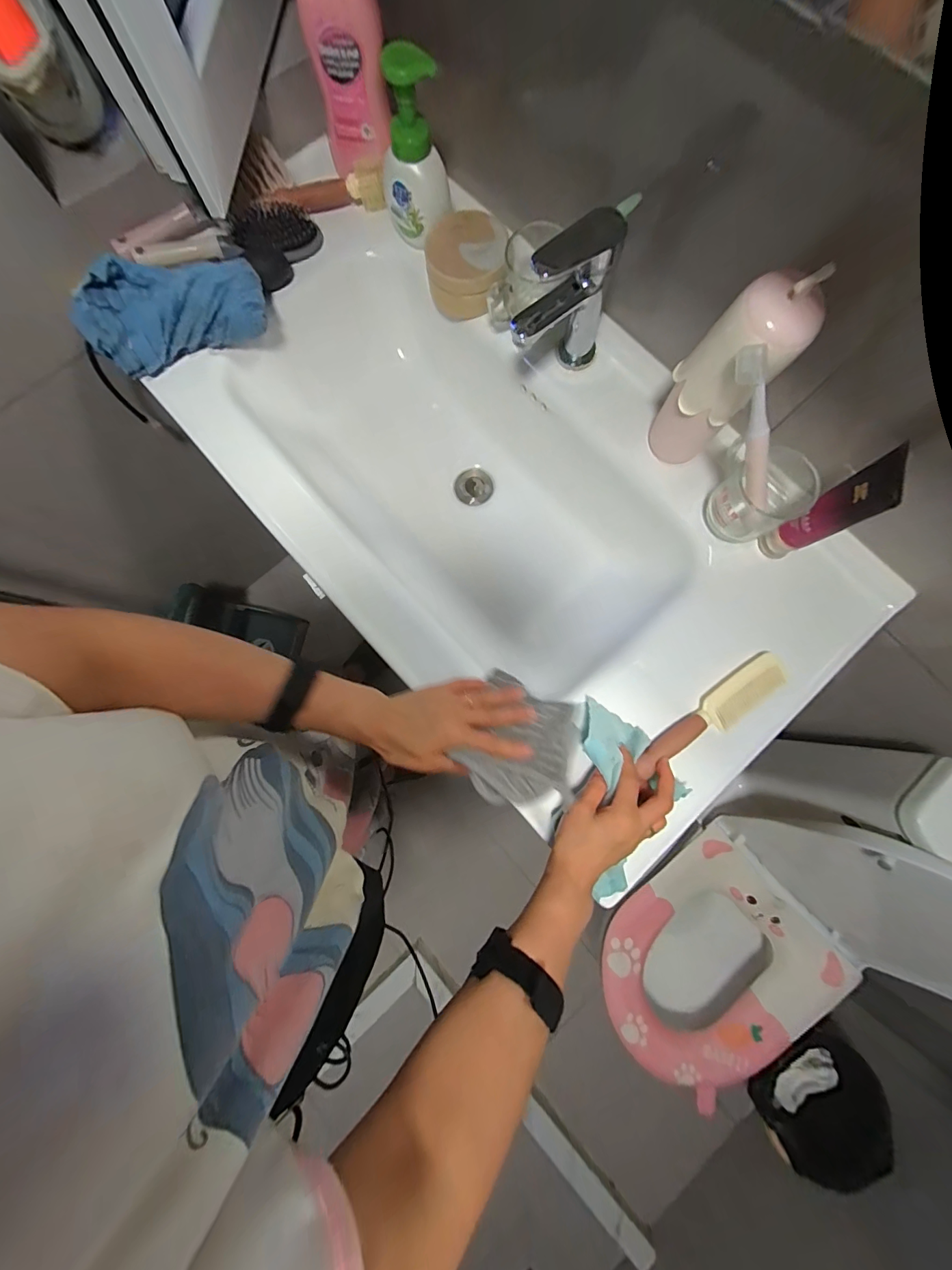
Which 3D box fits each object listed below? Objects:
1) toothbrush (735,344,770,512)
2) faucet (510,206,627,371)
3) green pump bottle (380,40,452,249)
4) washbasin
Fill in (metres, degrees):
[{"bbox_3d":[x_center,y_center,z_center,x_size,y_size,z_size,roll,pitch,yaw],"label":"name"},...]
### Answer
[{"bbox_3d":[0.260,-0.185,0.387,0.015,0.160,0.021,-46,41,-7],"label":"toothbrush"},{"bbox_3d":[0.093,-0.348,0.466,0.050,0.159,0.129,44,83,7],"label":"faucet"},{"bbox_3d":[-0.073,-0.556,0.484,0.077,0.152,0.058,-12,80,-2],"label":"green pump bottle"},{"bbox_3d":[0.020,-0.147,0.575,0.853,0.154,0.445,41,83,7],"label":"washbasin"}]

